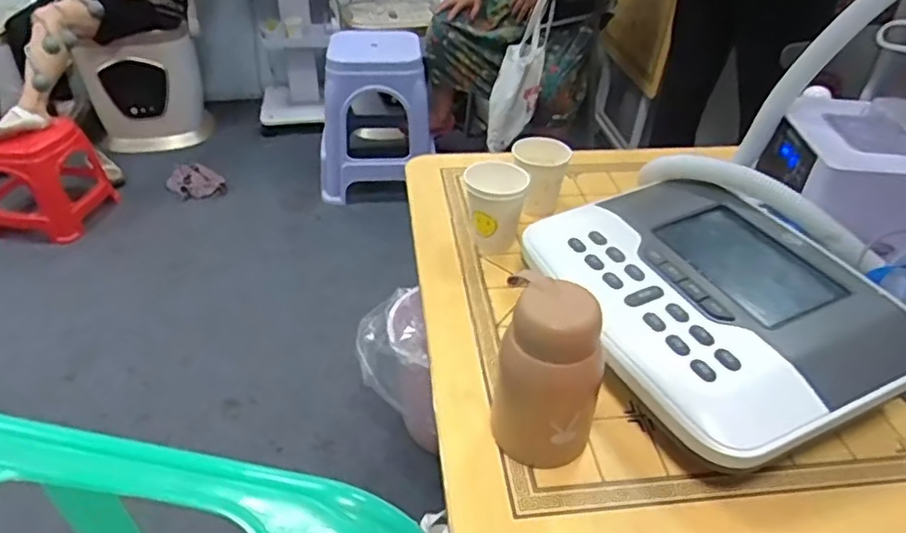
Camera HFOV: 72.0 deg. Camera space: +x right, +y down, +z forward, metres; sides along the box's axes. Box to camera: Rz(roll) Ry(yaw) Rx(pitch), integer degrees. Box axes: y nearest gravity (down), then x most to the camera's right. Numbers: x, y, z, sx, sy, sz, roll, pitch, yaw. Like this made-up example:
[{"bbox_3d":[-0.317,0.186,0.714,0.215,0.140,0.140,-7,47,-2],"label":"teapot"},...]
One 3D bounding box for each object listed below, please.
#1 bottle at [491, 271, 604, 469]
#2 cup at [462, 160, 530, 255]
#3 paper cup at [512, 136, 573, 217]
[{"bbox_3d":[0.071,0.083,0.464,0.071,0.140,0.068,12,38,13],"label":"bottle"},{"bbox_3d":[0.046,-0.066,0.691,0.065,0.085,0.065,1,37,-1],"label":"cup"},{"bbox_3d":[0.100,-0.100,0.730,0.086,0.078,0.074,-18,41,-24],"label":"paper cup"}]

